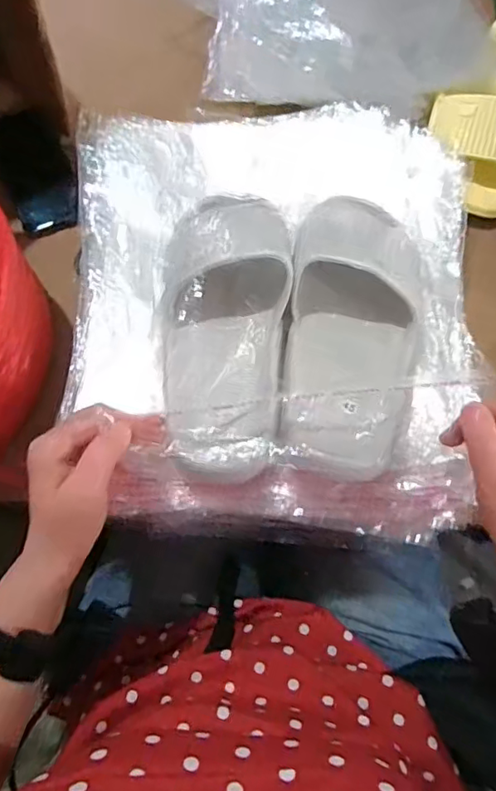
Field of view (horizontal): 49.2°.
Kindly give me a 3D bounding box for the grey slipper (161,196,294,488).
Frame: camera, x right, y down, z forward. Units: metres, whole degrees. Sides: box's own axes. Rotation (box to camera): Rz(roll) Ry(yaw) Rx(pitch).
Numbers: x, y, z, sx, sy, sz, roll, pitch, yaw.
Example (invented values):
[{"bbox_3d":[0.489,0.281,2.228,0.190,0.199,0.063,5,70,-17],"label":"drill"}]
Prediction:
[{"bbox_3d":[-0.021,-0.067,0.447,0.106,0.062,0.267,2,66,1],"label":"grey slipper"}]

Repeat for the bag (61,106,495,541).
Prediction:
[{"bbox_3d":[0.025,-0.101,0.483,0.363,0.090,0.422,1,66,1],"label":"bag"}]

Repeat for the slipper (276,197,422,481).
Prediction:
[{"bbox_3d":[0.086,-0.046,0.451,0.104,0.069,0.239,9,67,4],"label":"slipper"}]

